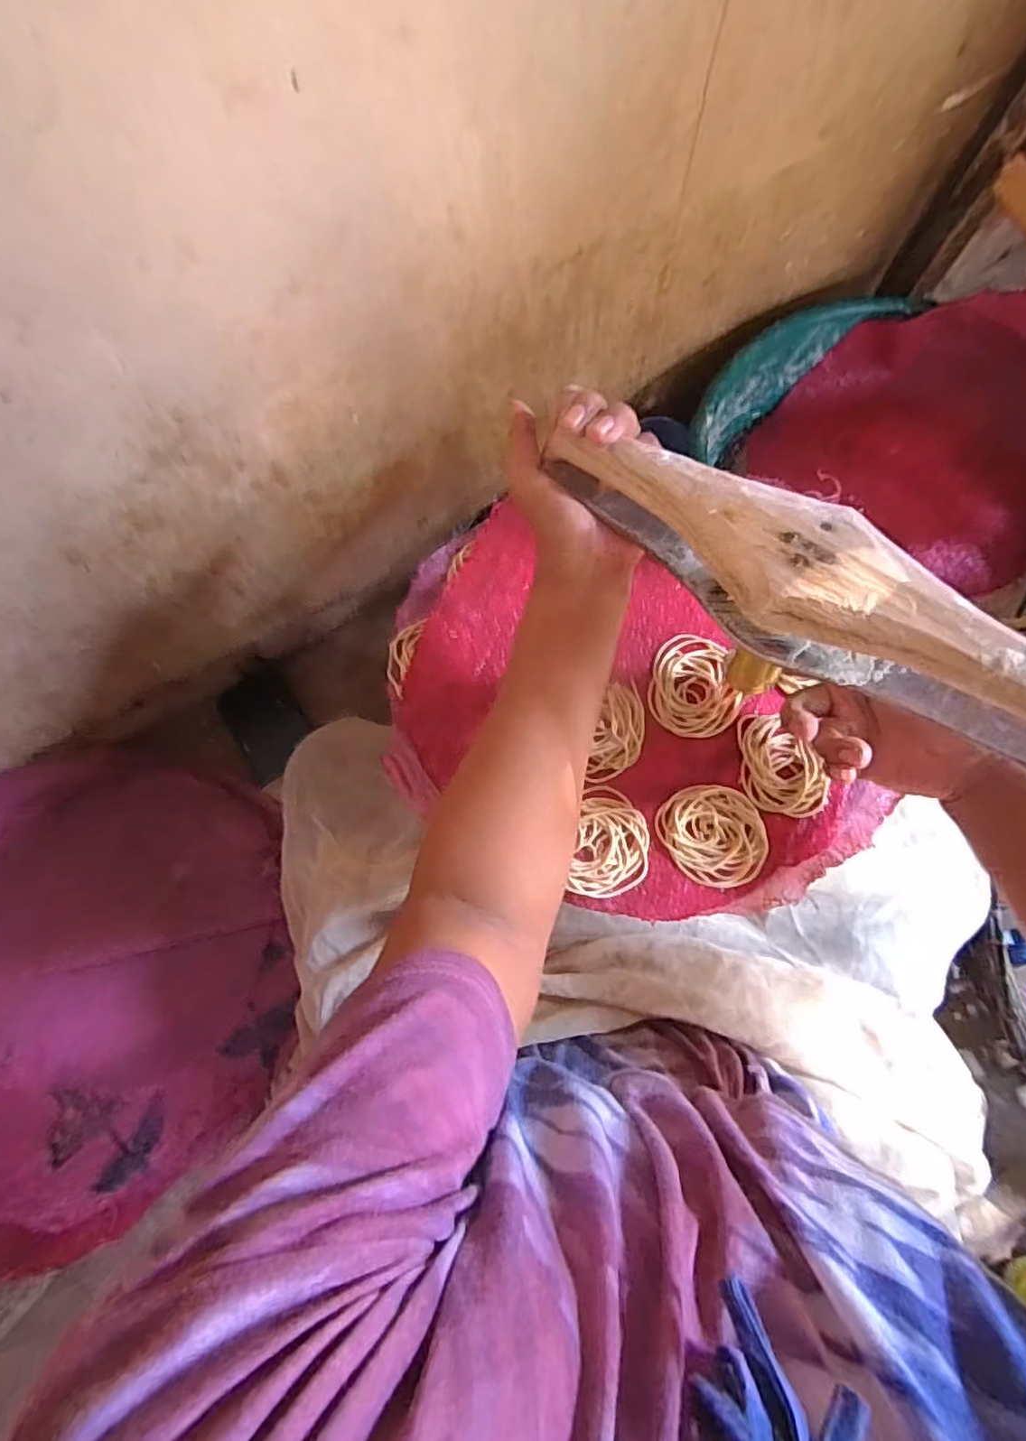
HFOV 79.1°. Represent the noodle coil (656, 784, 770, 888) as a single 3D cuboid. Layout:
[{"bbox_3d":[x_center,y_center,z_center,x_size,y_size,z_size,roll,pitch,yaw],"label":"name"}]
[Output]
[{"bbox_3d":[0.138,0.079,0.429,0.072,0.006,0.067,0,75,0],"label":"noodle coil"}]

